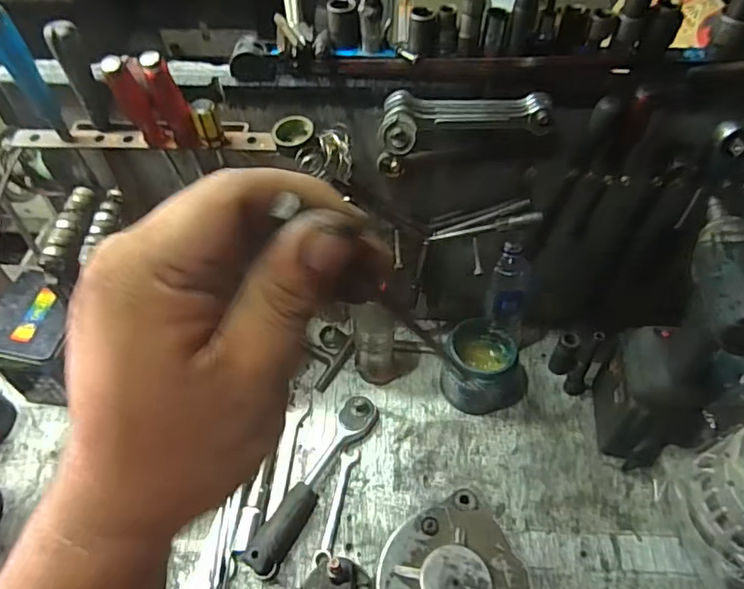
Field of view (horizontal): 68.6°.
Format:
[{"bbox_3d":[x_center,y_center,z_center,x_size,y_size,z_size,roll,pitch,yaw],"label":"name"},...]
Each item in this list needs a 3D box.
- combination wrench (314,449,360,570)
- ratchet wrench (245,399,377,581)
[{"bbox_3d":[-0.043,0.256,0.662,0.021,0.010,0.142,11,51,9],"label":"combination wrench"},{"bbox_3d":[-0.070,0.223,0.667,0.041,0.037,0.238,26,55,20],"label":"ratchet wrench"}]

